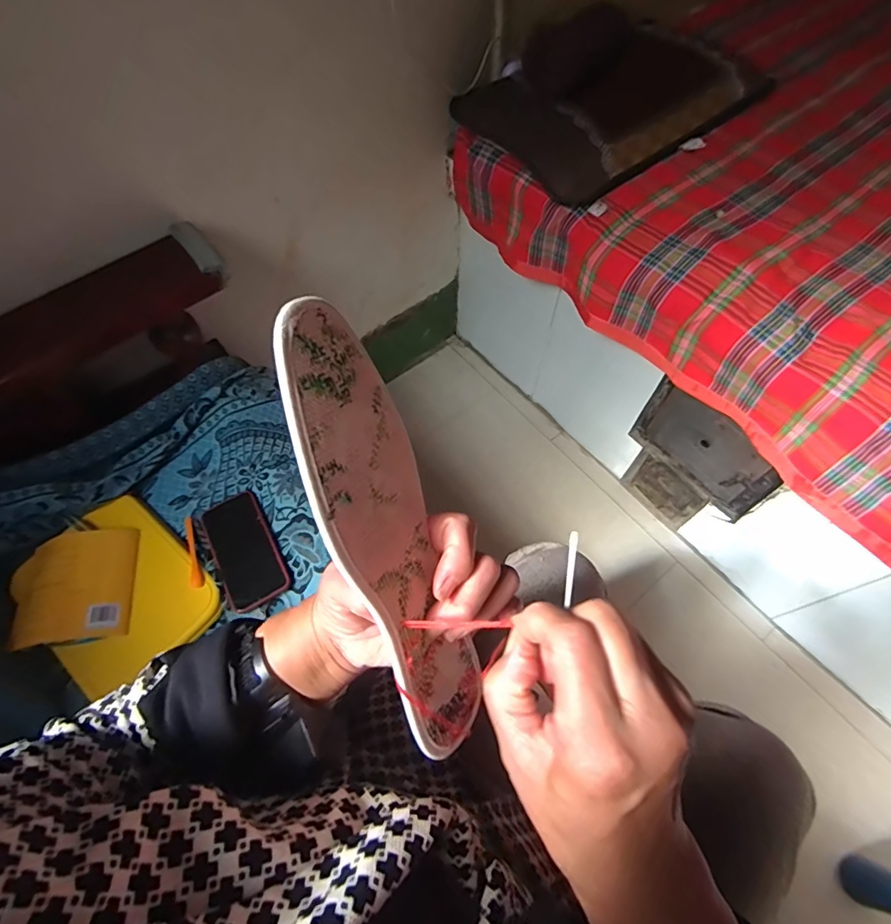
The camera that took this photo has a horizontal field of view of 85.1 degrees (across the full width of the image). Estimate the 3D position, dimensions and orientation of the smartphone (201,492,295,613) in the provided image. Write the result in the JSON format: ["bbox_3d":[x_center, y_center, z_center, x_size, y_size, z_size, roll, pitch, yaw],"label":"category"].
[{"bbox_3d":[-0.276,0.116,0.660,0.089,0.013,0.162,-36,65,-3],"label":"smartphone"}]

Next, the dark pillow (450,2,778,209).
[{"bbox_3d":[0.295,-0.646,0.863,0.483,0.130,0.298,-33,67,-16],"label":"dark pillow"}]

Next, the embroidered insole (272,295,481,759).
[{"bbox_3d":[-0.025,0.043,0.234,0.006,0.233,0.071,-7,22,28],"label":"embroidered insole"}]

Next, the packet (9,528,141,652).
[{"bbox_3d":[-0.475,0.156,0.612,0.147,0.033,0.142,-9,62,-7],"label":"packet"}]

